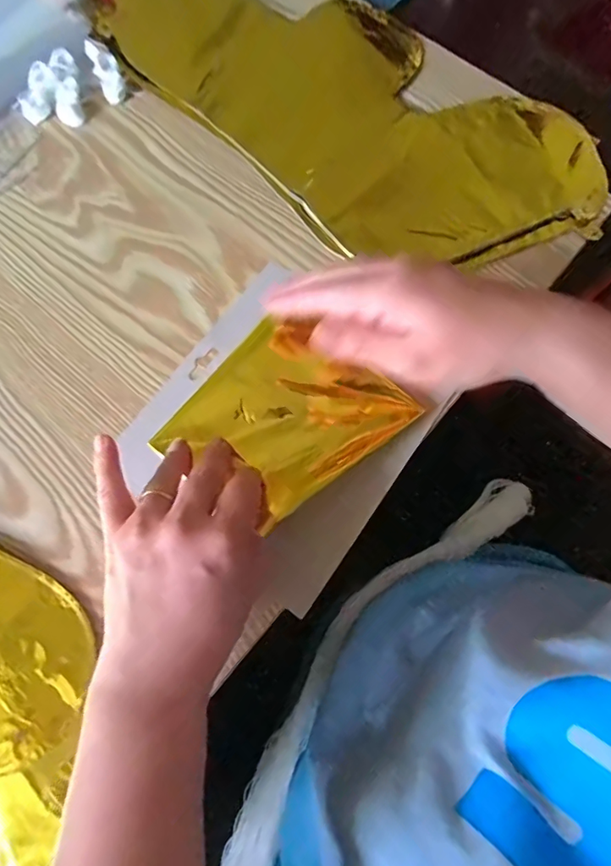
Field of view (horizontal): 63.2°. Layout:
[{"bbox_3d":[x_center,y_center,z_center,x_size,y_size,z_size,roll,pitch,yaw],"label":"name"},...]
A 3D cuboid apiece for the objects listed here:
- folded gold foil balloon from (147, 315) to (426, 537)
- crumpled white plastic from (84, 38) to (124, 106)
[{"bbox_3d":[-0.014,-0.010,0.326,0.114,0.014,0.128,43,77,12],"label":"folded gold foil balloon"},{"bbox_3d":[-0.164,-0.298,0.409,0.019,0.009,0.062,-25,75,-7],"label":"crumpled white plastic"}]

